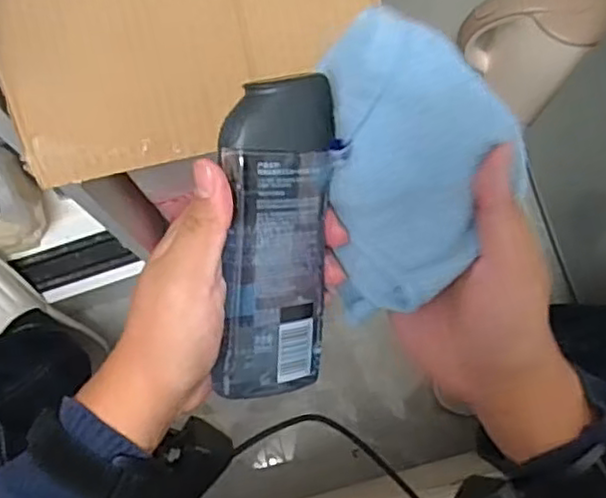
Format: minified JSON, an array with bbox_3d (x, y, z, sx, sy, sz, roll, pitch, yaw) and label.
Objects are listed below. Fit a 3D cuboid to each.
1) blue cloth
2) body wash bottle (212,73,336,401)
[{"bbox_3d":[0.054,-0.044,0.343,0.116,0.035,0.136,-17,103,31],"label":"blue cloth"},{"bbox_3d":[-0.018,-0.005,0.366,0.060,0.040,0.168,-2,100,-31],"label":"body wash bottle"}]

